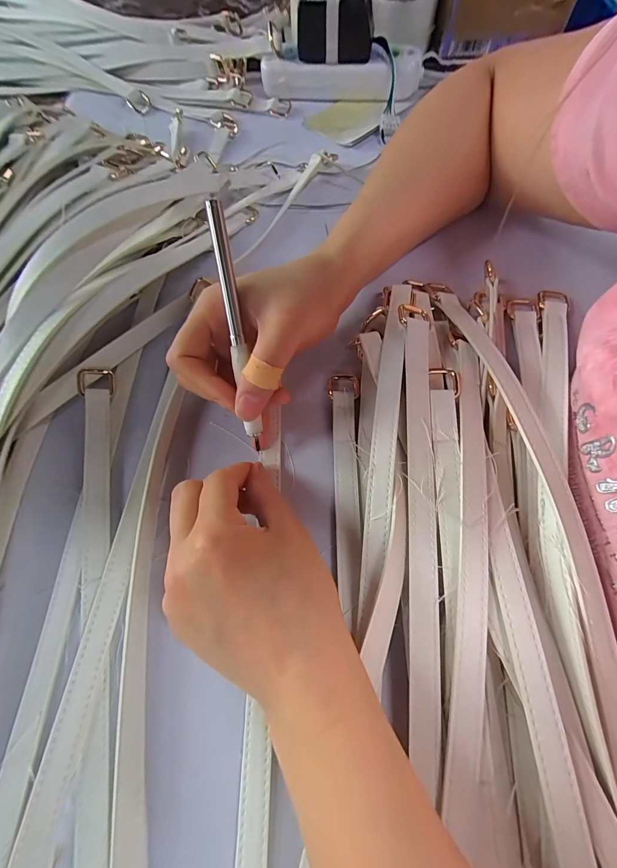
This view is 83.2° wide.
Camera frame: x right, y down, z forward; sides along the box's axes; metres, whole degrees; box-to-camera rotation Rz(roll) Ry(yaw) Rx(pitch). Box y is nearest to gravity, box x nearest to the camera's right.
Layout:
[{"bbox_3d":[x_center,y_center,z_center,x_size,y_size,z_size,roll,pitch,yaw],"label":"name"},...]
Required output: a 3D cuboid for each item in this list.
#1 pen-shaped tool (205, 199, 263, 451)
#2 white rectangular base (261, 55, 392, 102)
[{"bbox_3d":[-0.041,-0.055,0.198,0.009,0.010,0.133,-8,104,-1],"label":"pen-shaped tool"},{"bbox_3d":[0.018,-0.395,0.390,0.144,0.032,0.024,5,67,5],"label":"white rectangular base"}]

